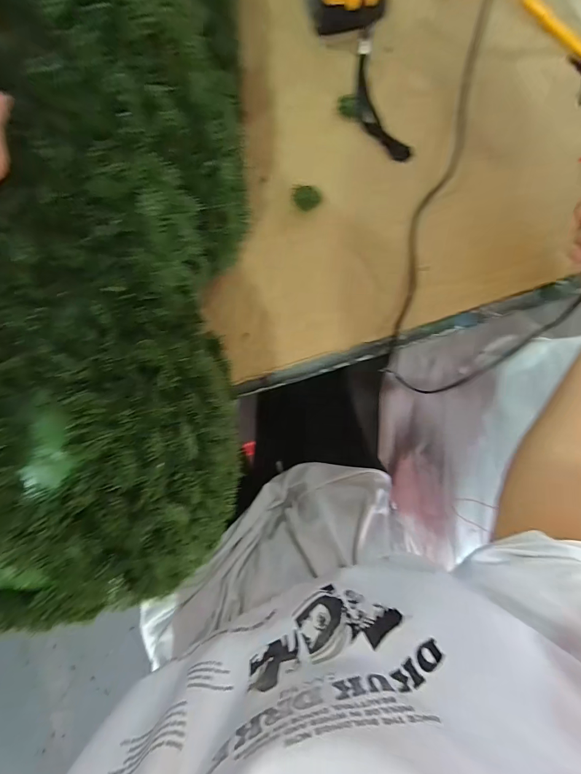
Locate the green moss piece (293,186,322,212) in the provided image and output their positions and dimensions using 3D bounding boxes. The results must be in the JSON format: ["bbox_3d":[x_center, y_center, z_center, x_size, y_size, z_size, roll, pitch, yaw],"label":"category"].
[{"bbox_3d":[0.017,-0.185,0.351,0.028,0.017,0.017,-9,89,-4],"label":"green moss piece"}]

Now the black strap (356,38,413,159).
[{"bbox_3d":[0.086,-0.274,0.352,0.029,0.025,0.107,-31,90,-4],"label":"black strap"}]

